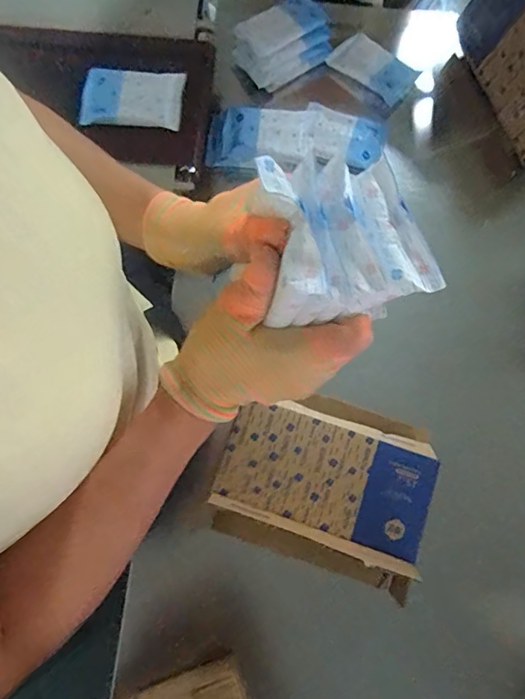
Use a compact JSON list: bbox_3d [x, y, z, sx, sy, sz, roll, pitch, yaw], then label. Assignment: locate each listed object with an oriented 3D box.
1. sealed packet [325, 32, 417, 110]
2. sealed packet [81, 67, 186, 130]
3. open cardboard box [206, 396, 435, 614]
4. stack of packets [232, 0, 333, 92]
[{"bbox_3d":[0.176,-0.450,0.796,0.127,0.020,0.079,35,80,6],"label":"sealed packet"},{"bbox_3d":[-0.174,-0.338,0.671,0.131,0.014,0.083,0,78,-1],"label":"sealed packet"},{"bbox_3d":[0.075,0.152,0.612,0.244,0.096,0.194,19,78,3],"label":"open cardboard box"},{"bbox_3d":[0.032,-0.482,0.773,0.153,0.038,0.106,-33,80,-8],"label":"stack of packets"}]

